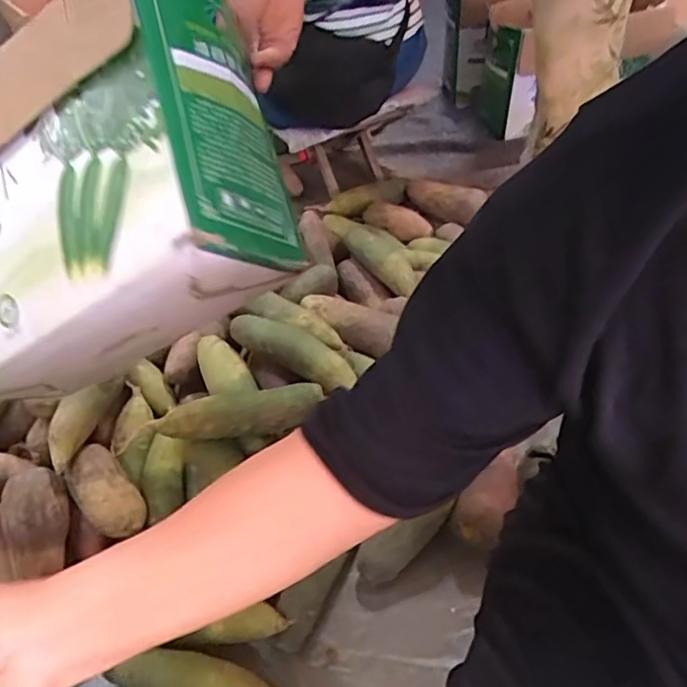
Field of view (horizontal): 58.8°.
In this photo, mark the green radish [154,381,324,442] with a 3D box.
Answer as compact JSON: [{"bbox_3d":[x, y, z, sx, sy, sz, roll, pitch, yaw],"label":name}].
[{"bbox_3d":[-0.127,0.088,0.748,0.200,0.042,0.047,-10,47,-5],"label":"green radish"}]

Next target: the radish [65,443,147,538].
[{"bbox_3d":[-0.299,0.188,0.765,0.065,0.055,0.117,-34,54,-25],"label":"radish"}]

